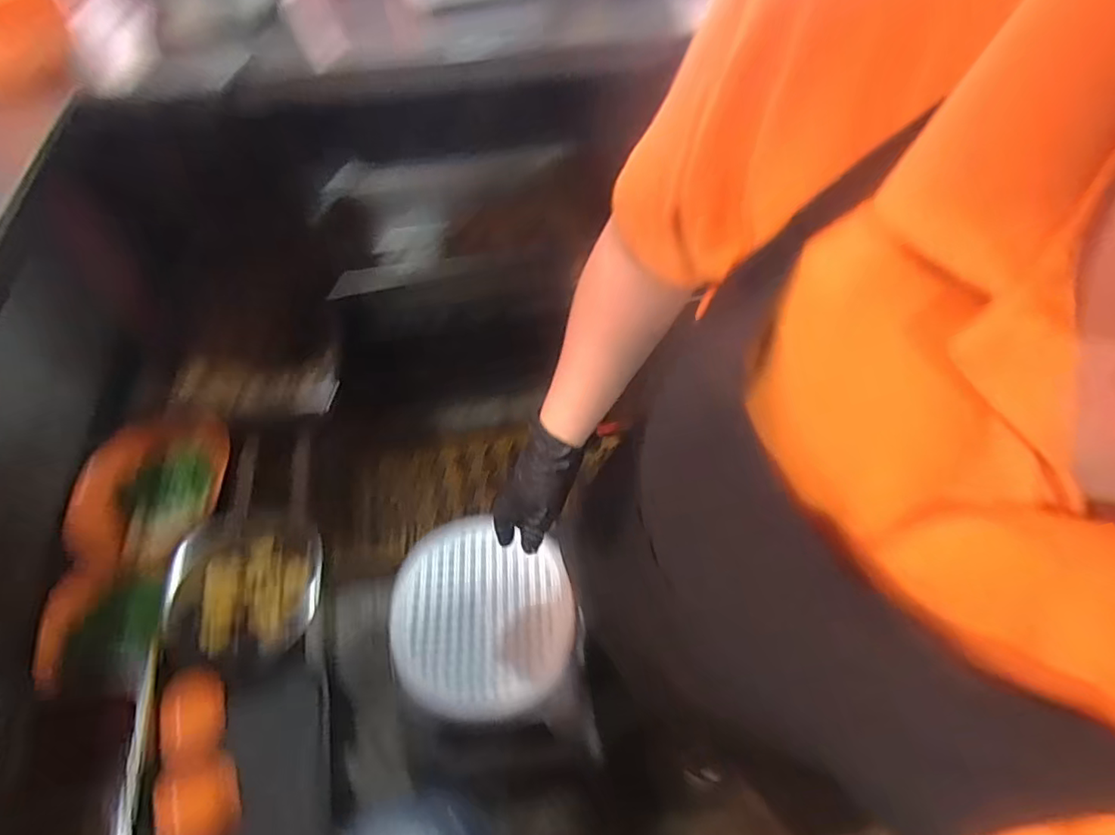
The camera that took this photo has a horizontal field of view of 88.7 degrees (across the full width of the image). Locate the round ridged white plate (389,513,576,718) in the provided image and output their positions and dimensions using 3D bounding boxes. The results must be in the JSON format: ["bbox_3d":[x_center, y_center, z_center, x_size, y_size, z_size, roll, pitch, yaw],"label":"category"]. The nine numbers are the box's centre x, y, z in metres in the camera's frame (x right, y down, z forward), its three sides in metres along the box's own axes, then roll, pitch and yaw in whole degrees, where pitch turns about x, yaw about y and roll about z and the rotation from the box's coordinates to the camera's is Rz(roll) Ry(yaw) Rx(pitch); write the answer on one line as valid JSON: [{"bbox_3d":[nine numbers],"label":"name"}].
[{"bbox_3d":[-0.112,0.289,0.844,0.264,0.027,0.254,0,55,-1],"label":"round ridged white plate"}]

